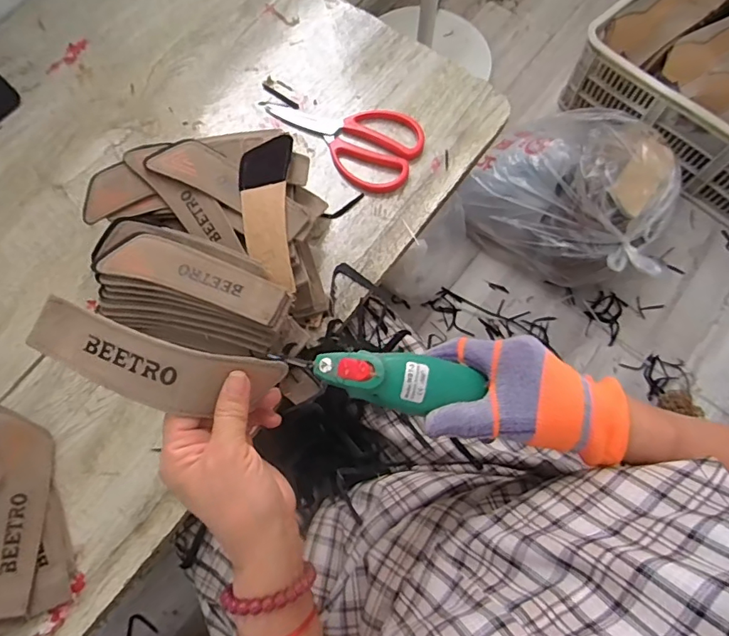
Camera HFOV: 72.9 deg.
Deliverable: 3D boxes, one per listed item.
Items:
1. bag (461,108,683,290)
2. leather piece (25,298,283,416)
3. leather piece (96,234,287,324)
[{"bbox_3d":[0.419,-0.277,0.974,0.354,0.241,0.333,31,75,11],"label":"bag"},{"bbox_3d":[-0.135,0.031,0.318,0.156,0.023,0.048,16,72,-7],"label":"leather piece"},{"bbox_3d":[-0.150,-0.039,0.439,0.160,0.013,0.044,17,73,7],"label":"leather piece"}]

